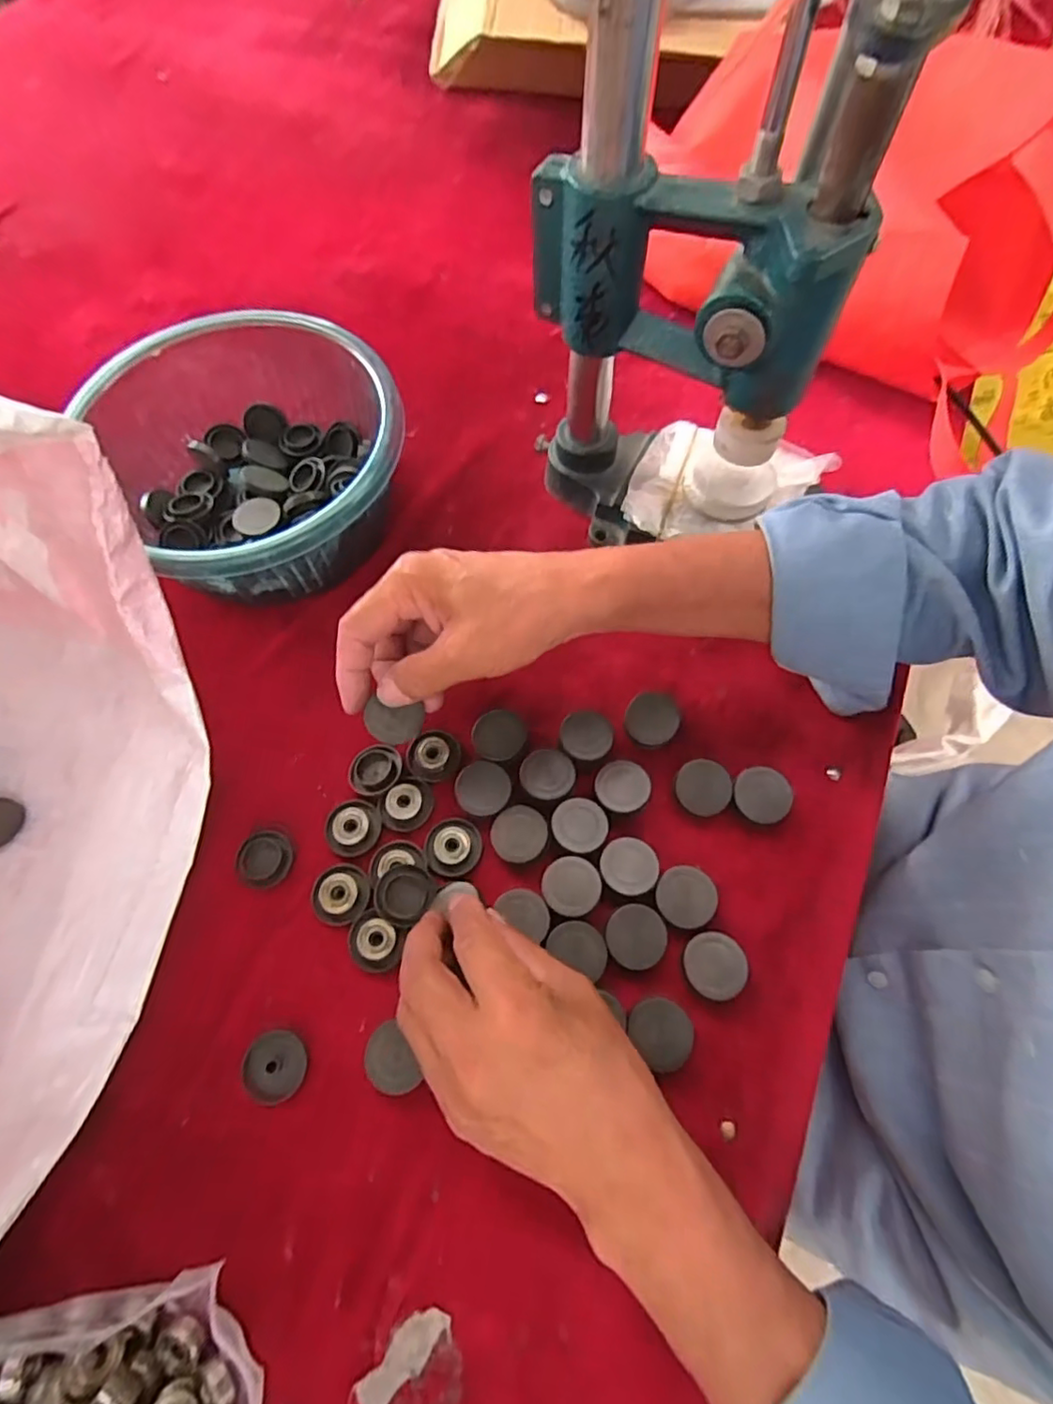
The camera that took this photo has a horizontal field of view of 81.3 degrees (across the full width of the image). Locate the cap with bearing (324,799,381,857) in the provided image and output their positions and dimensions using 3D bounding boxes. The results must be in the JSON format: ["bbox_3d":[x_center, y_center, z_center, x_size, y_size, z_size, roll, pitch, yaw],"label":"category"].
[{"bbox_3d":[-0.104,0.075,0.366,0.030,0.006,0.032,0,67,1],"label":"cap with bearing"}]

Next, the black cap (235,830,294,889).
[{"bbox_3d":[-0.153,0.091,0.358,0.033,0.005,0.031,0,67,1],"label":"black cap"}]

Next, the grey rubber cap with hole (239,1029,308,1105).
[{"bbox_3d":[-0.132,0.189,0.319,0.033,0.008,0.032,0,67,1],"label":"grey rubber cap with hole"}]

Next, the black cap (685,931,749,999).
[{"bbox_3d":[0.100,0.141,0.329,0.033,0.019,0.032,0,67,1],"label":"black cap"}]

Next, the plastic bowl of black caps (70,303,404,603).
[{"bbox_3d":[-0.182,-0.165,0.434,0.185,0.094,0.202,0,67,1],"label":"plastic bowl of black caps"}]

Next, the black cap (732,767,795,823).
[{"bbox_3d":[0.138,0.056,0.364,0.032,0.018,0.031,0,67,1],"label":"black cap"}]

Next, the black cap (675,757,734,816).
[{"bbox_3d":[0.106,0.052,0.369,0.032,0.016,0.031,0,67,1],"label":"black cap"}]

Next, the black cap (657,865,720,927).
[{"bbox_3d":[0.089,0.109,0.343,0.032,0.014,0.033,0,67,1],"label":"black cap"}]

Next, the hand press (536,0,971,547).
[{"bbox_3d":[0.099,-0.226,0.295,0.118,0.373,0.156,-35,70,-13],"label":"hand press"}]

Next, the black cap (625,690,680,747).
[{"bbox_3d":[0.079,0.011,0.387,0.032,0.016,0.037,31,71,13],"label":"black cap"}]

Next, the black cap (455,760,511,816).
[{"bbox_3d":[-0.026,0.053,0.370,0.033,0.010,0.031,0,67,1],"label":"black cap"}]

